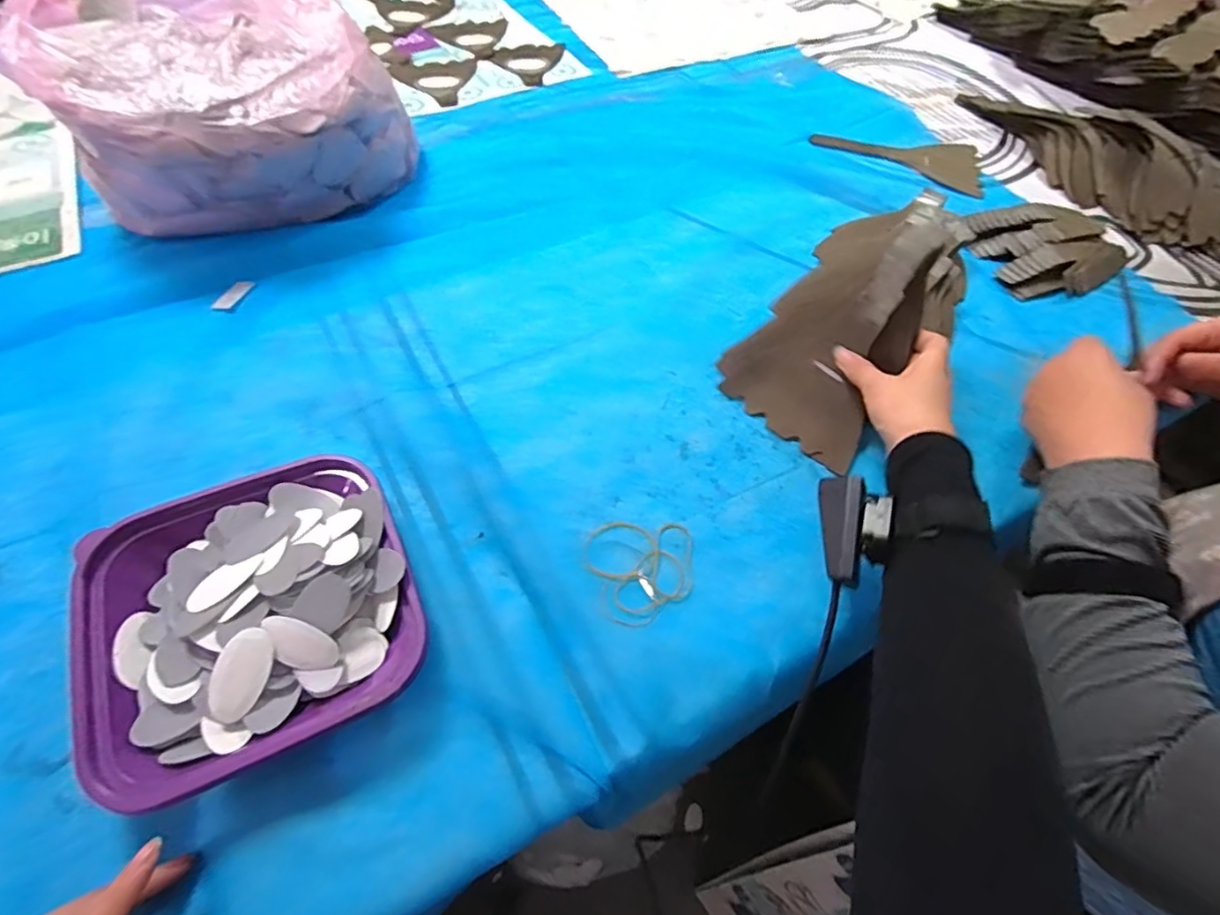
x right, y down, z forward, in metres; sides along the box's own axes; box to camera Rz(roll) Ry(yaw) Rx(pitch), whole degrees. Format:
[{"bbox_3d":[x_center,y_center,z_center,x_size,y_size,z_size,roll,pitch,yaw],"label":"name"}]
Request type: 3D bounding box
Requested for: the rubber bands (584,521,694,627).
[{"bbox_3d":[0.021,0.082,0.416,0.079,0.008,0.081,3,57,-3],"label":"rubber bands"}]

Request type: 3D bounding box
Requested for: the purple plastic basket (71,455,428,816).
[{"bbox_3d":[-0.223,0.095,0.366,0.182,0.044,0.186,-21,61,-17],"label":"purple plastic basket"}]

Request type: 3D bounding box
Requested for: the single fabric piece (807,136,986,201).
[{"bbox_3d":[0.367,-0.382,0.735,0.209,0.014,0.131,13,58,6],"label":"single fabric piece"}]

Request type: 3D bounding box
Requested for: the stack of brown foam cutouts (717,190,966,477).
[{"bbox_3d":[0.201,-0.116,0.480,0.136,0.046,0.218,38,105,20],"label":"stack of brown foam cutouts"}]

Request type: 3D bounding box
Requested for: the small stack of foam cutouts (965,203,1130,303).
[{"bbox_3d":[0.487,-0.233,0.626,0.164,0.024,0.119,-5,57,-8],"label":"small stack of foam cutouts"}]

